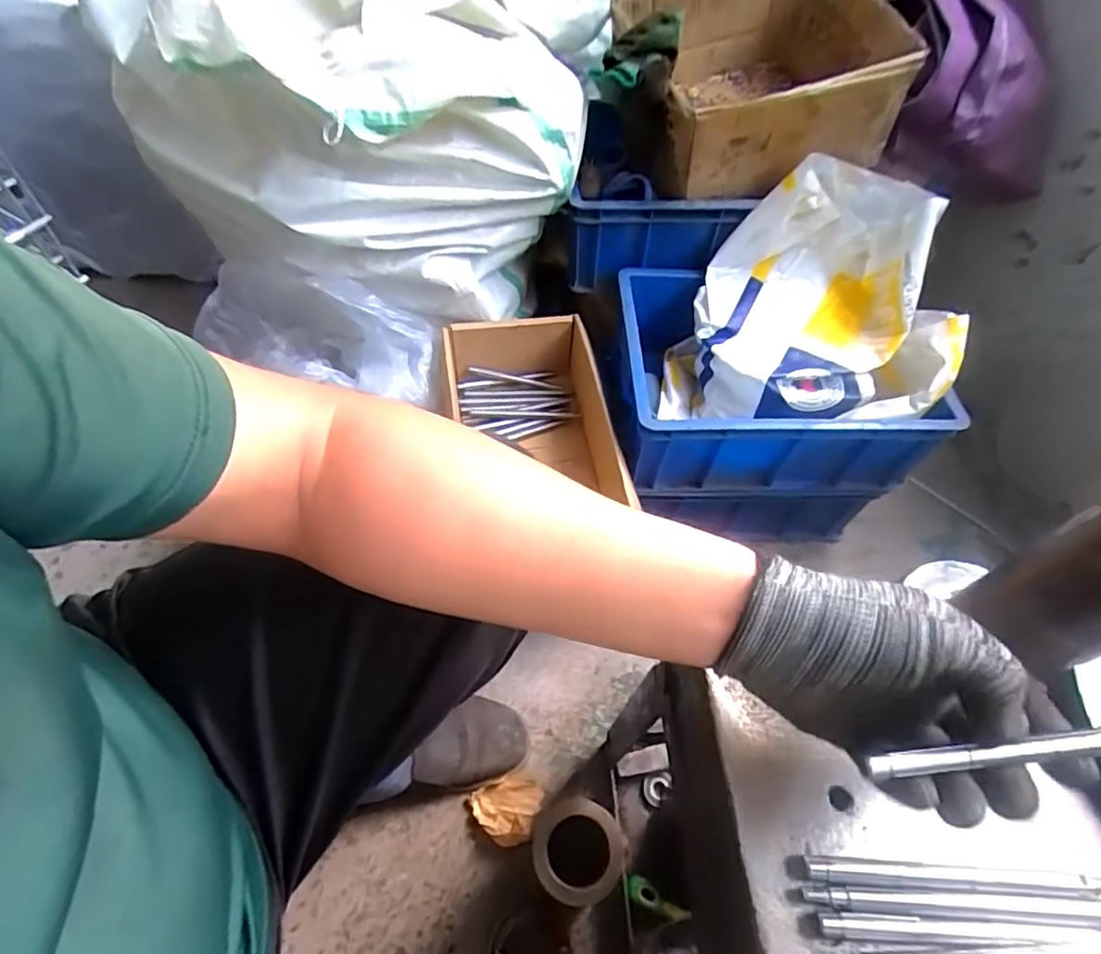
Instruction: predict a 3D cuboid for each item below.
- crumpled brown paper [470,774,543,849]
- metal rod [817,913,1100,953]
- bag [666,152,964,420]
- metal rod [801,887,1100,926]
[{"bbox_3d":[-0.047,0.392,0.709,0.080,0.031,0.068,-18,59,-15],"label":"crumpled brown paper"},{"bbox_3d":[0.218,0.231,0.305,0.160,0.013,0.012,4,56,-1],"label":"metal rod"},{"bbox_3d":[0.339,-0.203,0.786,0.317,0.242,0.284,15,57,6],"label":"bag"},{"bbox_3d":[0.214,0.222,0.314,0.161,0.007,0.011,4,56,-1],"label":"metal rod"}]

